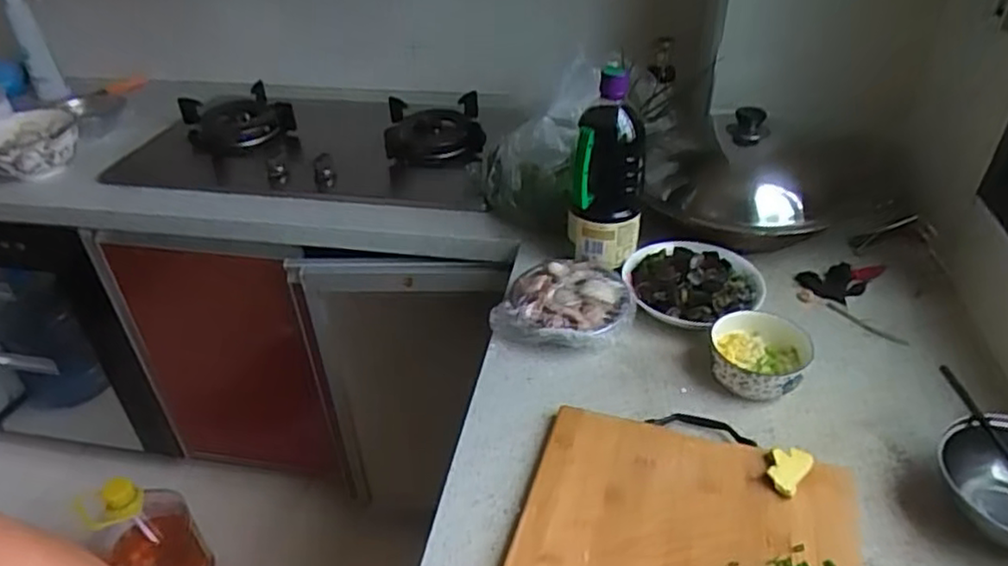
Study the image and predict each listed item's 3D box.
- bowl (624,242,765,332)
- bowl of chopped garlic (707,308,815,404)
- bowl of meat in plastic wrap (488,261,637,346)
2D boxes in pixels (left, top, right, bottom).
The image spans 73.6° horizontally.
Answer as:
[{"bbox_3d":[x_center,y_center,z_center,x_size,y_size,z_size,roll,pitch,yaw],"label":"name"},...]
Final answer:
[{"bbox_3d":[0.242,0.006,0.865,0.176,0.050,0.156,7,37,12],"label":"bowl"},{"bbox_3d":[0.282,0.086,0.756,0.102,0.053,0.108,-1,36,1],"label":"bowl of chopped garlic"},{"bbox_3d":[0.085,0.029,0.837,0.142,0.055,0.151,-1,36,1],"label":"bowl of meat in plastic wrap"}]

